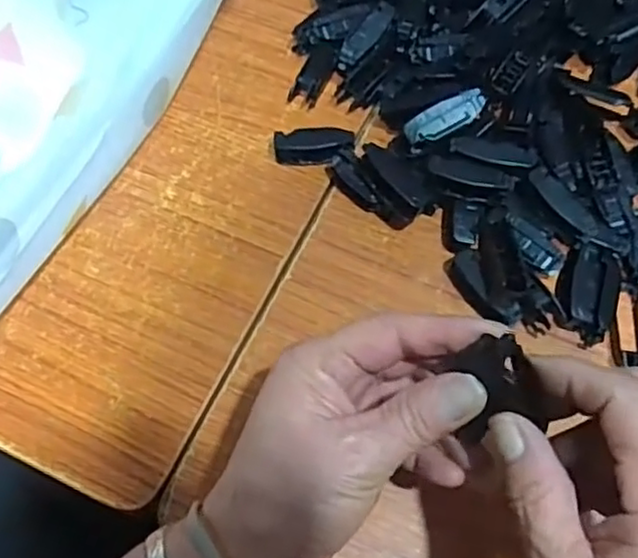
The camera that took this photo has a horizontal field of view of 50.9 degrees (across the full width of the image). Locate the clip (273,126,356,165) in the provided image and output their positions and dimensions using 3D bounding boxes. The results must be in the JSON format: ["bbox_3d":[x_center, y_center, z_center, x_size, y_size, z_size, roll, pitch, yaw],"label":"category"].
[{"bbox_3d":[-0.003,-0.082,0.415,0.048,0.015,0.017,-2,65,0],"label":"clip"}]

